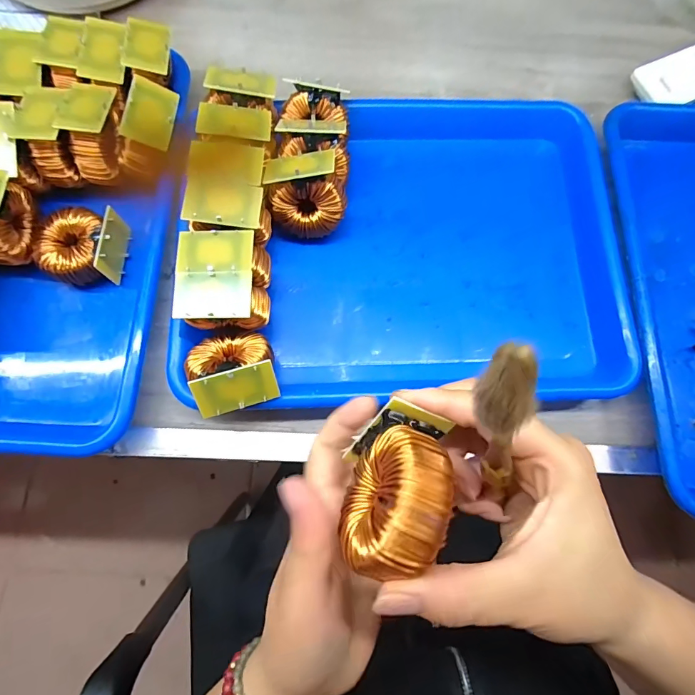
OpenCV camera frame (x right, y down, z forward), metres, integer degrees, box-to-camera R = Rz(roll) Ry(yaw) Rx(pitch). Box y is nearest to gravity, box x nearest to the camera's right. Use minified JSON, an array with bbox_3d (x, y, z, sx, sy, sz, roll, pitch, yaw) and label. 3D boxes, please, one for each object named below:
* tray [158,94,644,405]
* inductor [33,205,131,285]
[{"bbox_3d":[0.053,-0.087,0.321,0.302,0.029,0.257,-1,76,-1],"label":"tray"},{"bbox_3d":[-0.201,-0.074,0.305,0.058,0.030,0.053,2,76,0],"label":"inductor"}]

